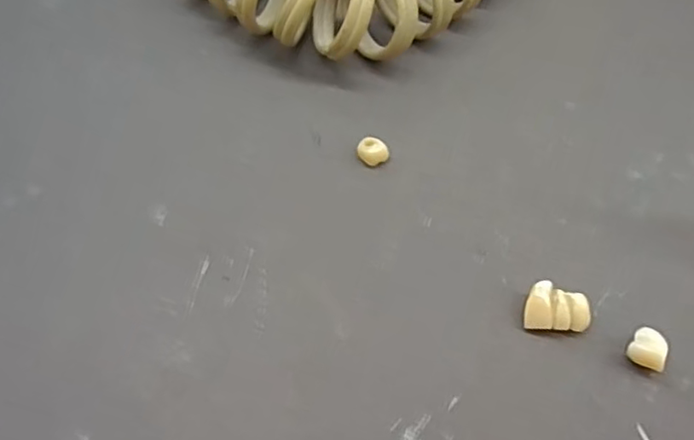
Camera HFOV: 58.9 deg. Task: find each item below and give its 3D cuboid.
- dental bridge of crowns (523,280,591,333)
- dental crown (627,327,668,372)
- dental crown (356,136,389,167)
[{"bbox_3d":[0.065,0.028,0.190,0.020,0.009,0.013,6,66,9],"label":"dental bridge of crowns"},{"bbox_3d":[0.090,0.039,0.185,0.011,0.010,0.011,21,69,15],"label":"dental crown"},{"bbox_3d":[0.009,-0.024,0.219,0.011,0.006,0.009,9,66,10],"label":"dental crown"}]

